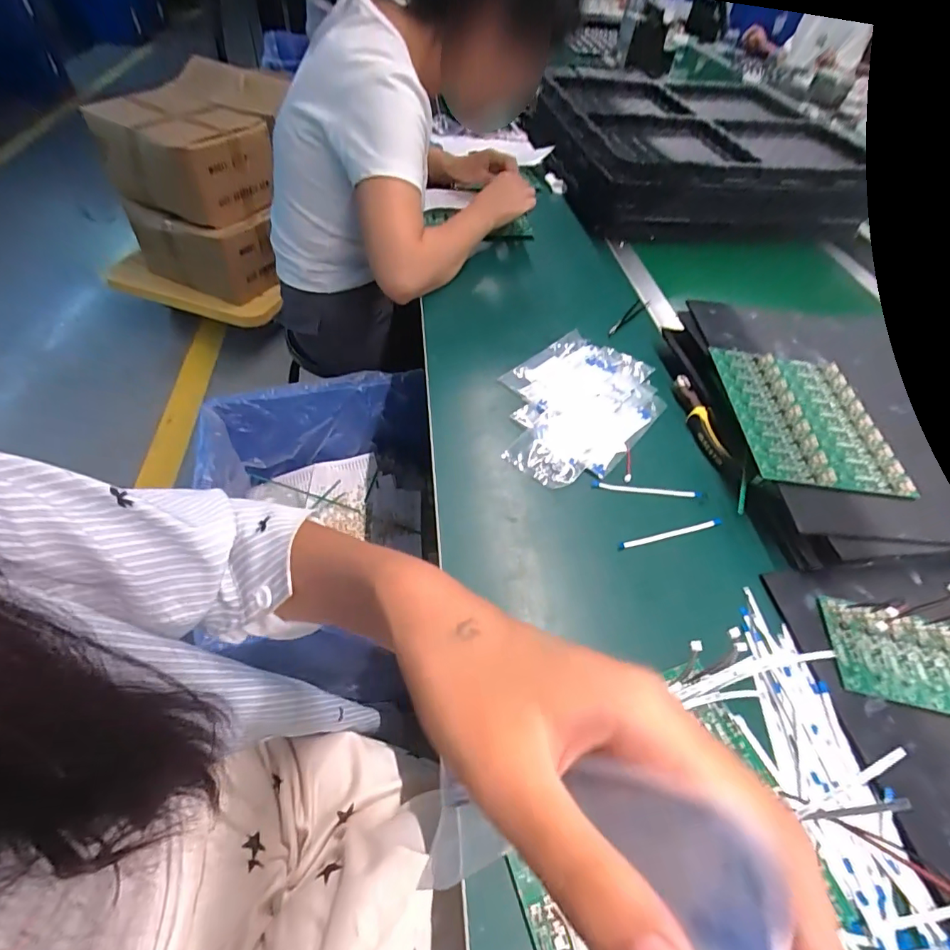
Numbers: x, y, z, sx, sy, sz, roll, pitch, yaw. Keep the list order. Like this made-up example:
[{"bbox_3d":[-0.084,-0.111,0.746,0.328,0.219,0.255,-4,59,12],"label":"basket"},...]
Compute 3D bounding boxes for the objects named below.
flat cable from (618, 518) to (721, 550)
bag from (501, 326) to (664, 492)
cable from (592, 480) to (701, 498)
[{"bbox_3d":[0.196,0.059,0.478,0.116,0.004,0.007,-11,53,-13],"label":"flat cable"},{"bbox_3d":[0.115,-0.088,0.576,0.173,0.017,0.237,35,57,22],"label":"bag"},{"bbox_3d":[0.184,0.016,0.513,0.116,0.005,0.008,6,51,0],"label":"cable"}]

